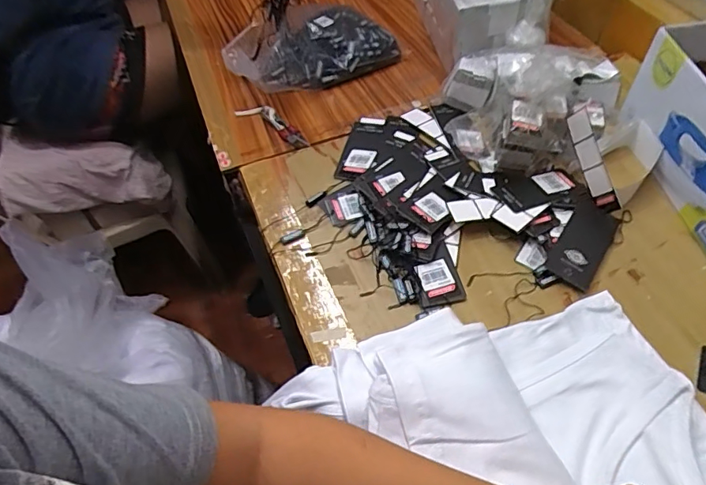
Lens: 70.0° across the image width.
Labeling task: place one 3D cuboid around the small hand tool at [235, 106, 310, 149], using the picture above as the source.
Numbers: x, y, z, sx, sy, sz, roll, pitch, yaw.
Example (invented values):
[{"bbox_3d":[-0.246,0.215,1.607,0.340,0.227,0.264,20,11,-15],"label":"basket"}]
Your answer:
[{"bbox_3d":[-0.108,-0.165,0.706,0.138,0.018,0.029,34,62,26],"label":"small hand tool"}]

